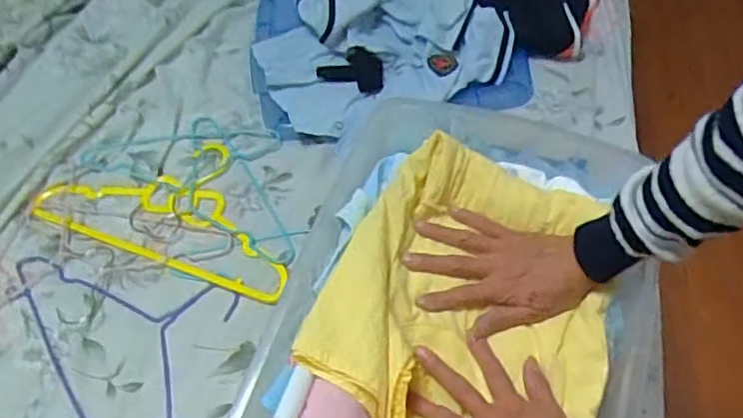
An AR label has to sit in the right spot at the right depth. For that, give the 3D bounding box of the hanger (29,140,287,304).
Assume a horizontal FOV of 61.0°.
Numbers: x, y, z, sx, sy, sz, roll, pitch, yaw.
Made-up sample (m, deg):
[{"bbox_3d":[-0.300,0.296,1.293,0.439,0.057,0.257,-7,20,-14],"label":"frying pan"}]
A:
[{"bbox_3d":[-0.260,-0.016,0.870,0.374,0.011,0.199,19,60,14],"label":"hanger"}]

